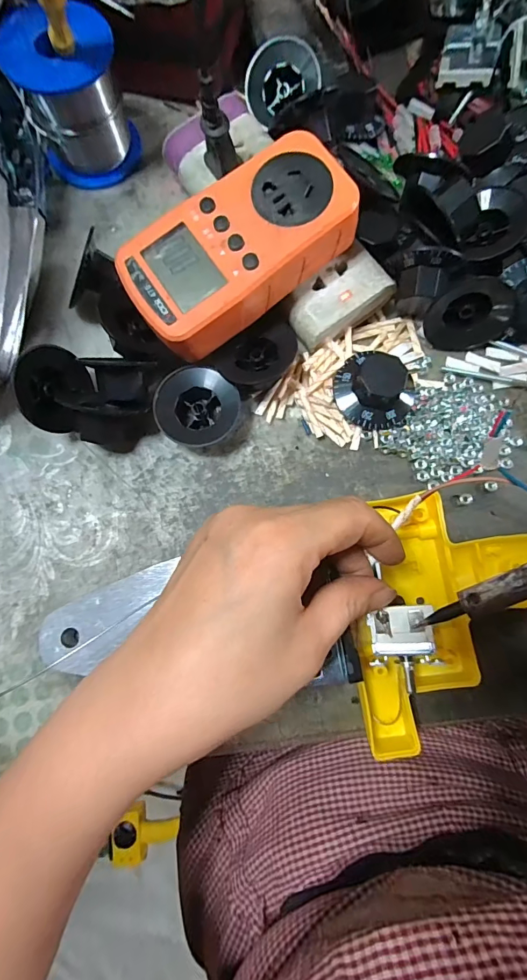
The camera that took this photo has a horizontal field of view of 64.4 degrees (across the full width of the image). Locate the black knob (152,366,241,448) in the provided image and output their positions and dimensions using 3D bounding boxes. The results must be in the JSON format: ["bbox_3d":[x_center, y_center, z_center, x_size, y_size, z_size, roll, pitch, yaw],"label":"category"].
[{"bbox_3d":[-0.038,-0.047,0.250,0.047,0.024,0.045,-12,80,-2],"label":"black knob"}]

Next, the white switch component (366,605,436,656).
[{"bbox_3d":[0.063,0.064,0.192,0.027,0.007,0.021,-6,80,-1],"label":"white switch component"}]

